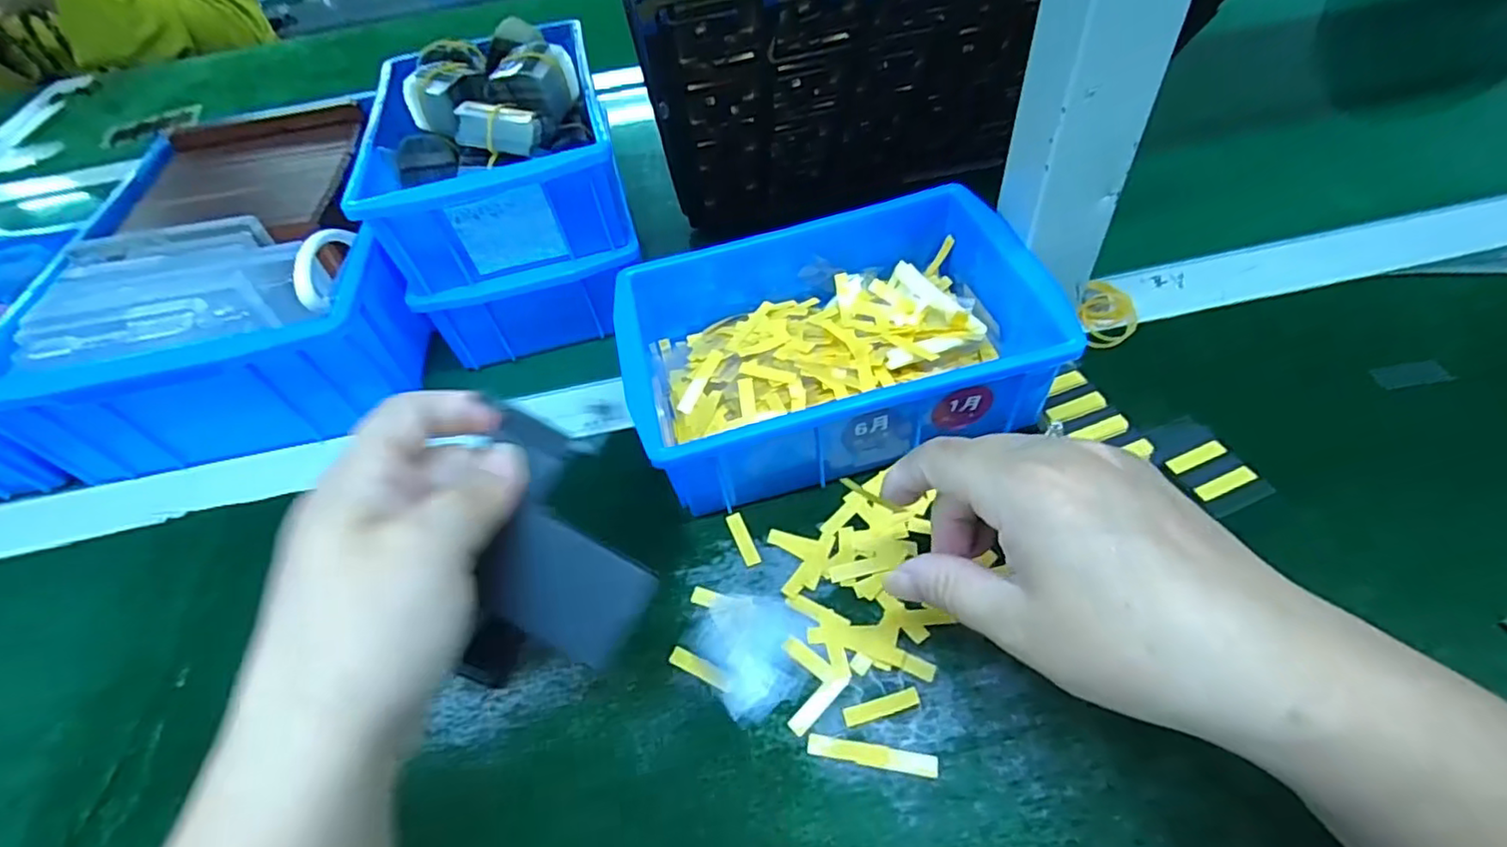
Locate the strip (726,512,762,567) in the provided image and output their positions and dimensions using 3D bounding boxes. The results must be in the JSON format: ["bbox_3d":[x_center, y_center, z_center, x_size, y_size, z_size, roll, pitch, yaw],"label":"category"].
[{"bbox_3d":[-0.005,0.054,0.309,0.008,0.004,0.029,-21,51,-9],"label":"strip"}]

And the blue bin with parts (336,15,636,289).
[{"bbox_3d":[-0.155,-0.172,0.392,0.132,0.073,0.186,-15,51,-5],"label":"blue bin with parts"}]

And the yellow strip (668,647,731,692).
[{"bbox_3d":[-0.022,0.102,0.271,0.029,0.004,0.007,20,56,22],"label":"yellow strip"}]

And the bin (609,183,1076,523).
[{"bbox_3d":[0.036,-0.048,0.341,0.203,0.060,0.151,-14,50,-4],"label":"bin"}]

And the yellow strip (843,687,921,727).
[{"bbox_3d":[0.050,0.110,0.253,0.030,0.004,0.007,-15,51,-5],"label":"yellow strip"}]

